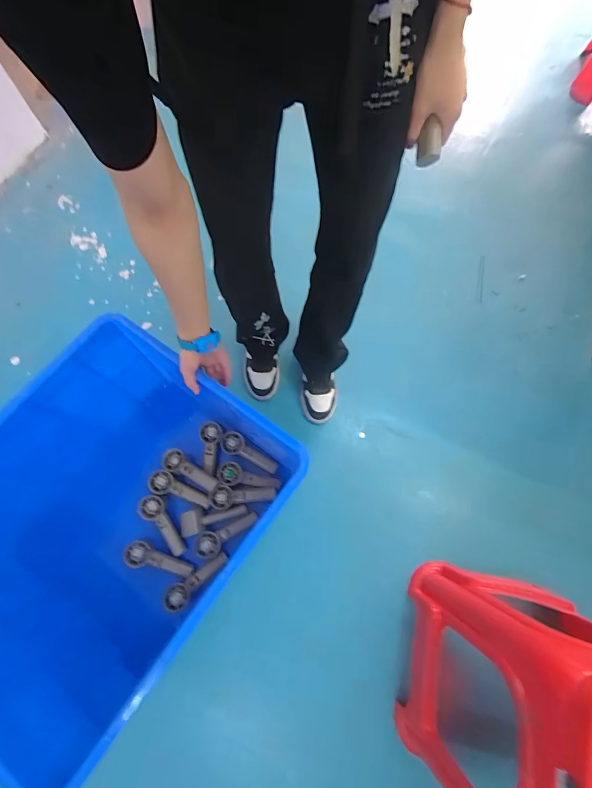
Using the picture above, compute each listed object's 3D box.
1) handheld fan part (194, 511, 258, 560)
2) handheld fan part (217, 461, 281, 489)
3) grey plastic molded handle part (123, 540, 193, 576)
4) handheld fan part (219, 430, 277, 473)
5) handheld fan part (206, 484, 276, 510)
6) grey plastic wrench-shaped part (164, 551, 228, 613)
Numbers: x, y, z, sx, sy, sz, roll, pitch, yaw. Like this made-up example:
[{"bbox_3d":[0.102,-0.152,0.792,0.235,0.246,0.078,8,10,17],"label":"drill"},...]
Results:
[{"bbox_3d":[-0.165,0.330,0.809,0.152,0.033,0.054,-30,75,-10],"label":"handheld fan part"},{"bbox_3d":[-0.118,0.208,0.848,0.158,0.024,0.056,12,72,3],"label":"handheld fan part"},{"bbox_3d":[-0.327,0.401,0.816,0.161,0.034,0.049,28,73,-17],"label":"grey plastic molded handle part"},{"bbox_3d":[-0.122,0.151,0.878,0.161,0.037,0.057,30,74,8],"label":"handheld fan part"},{"bbox_3d":[-0.133,0.251,0.835,0.163,0.028,0.055,-1,72,-2],"label":"handheld fan part"},{"bbox_3d":[-0.231,0.435,0.796,0.159,0.030,0.054,-34,76,-25],"label":"grey plastic wrench-shaped part"}]

